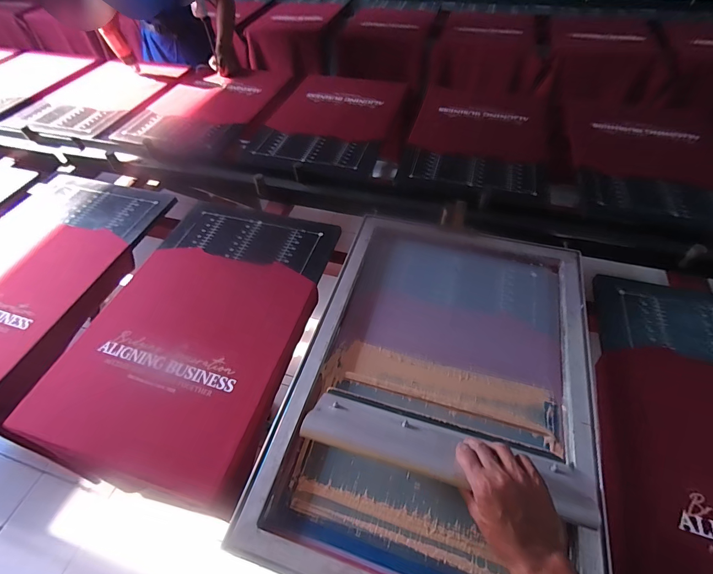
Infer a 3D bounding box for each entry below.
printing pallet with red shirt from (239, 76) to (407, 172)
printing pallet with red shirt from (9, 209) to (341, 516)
[{"bbox_3d":[-0.096,-0.572,1.169,0.446,0.044,0.607,15,55,14],"label":"printing pallet with red shirt"},{"bbox_3d":[-0.311,0.061,0.724,0.407,0.061,0.615,10,54,10],"label":"printing pallet with red shirt"}]

